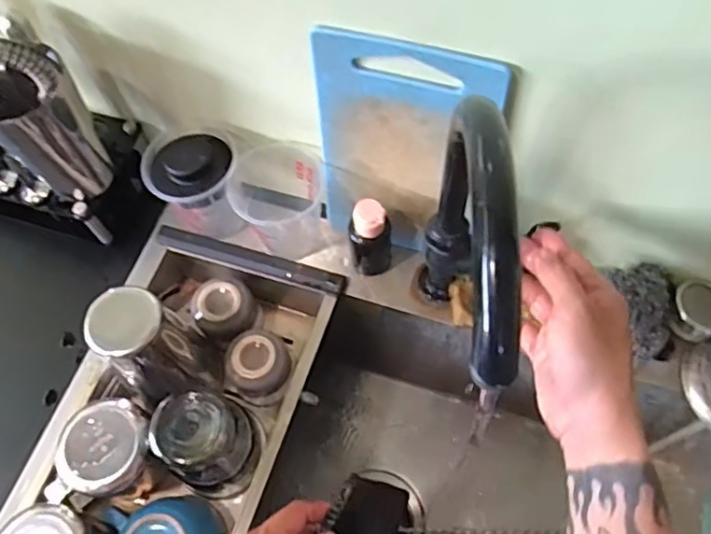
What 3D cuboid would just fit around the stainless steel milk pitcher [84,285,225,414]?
[{"bbox_3d":[-0.171,0.078,0.558,0.075,0.161,0.076,-1,63,2],"label":"stainless steel milk pitcher"}]

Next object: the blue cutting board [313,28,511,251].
[{"bbox_3d":[0.034,-0.090,0.516,0.137,0.221,0.013,19,58,11],"label":"blue cutting board"}]

